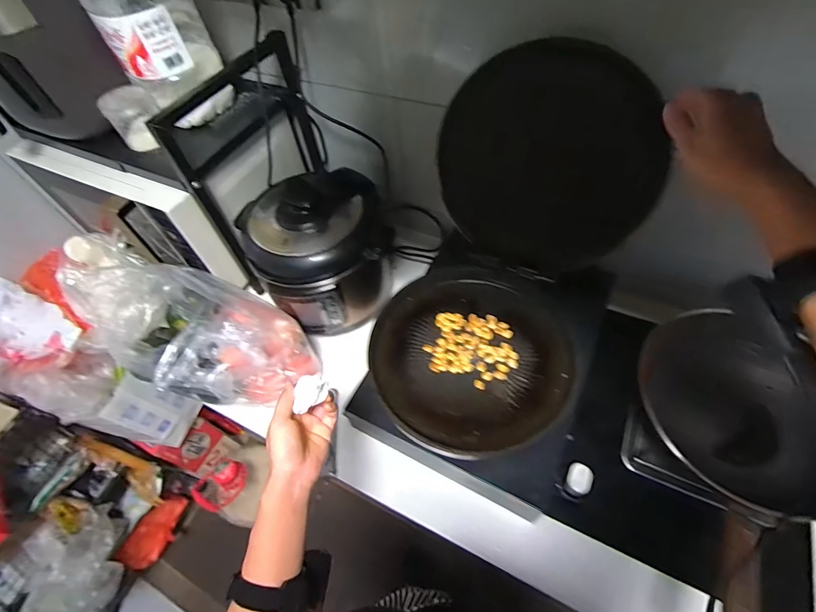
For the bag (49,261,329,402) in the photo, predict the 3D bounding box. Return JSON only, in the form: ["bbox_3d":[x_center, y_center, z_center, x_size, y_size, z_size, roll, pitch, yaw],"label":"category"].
[{"bbox_3d":[-0.395,0.035,0.726,0.402,0.176,0.225,19,60,17],"label":"bag"}]

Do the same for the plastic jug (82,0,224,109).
[{"bbox_3d":[-0.445,-0.512,0.642,0.158,0.279,0.133,-27,58,-13],"label":"plastic jug"}]

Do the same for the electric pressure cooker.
[{"bbox_3d":[-0.163,-0.102,0.791,0.245,0.236,0.240,-19,56,-8],"label":"electric pressure cooker"}]

